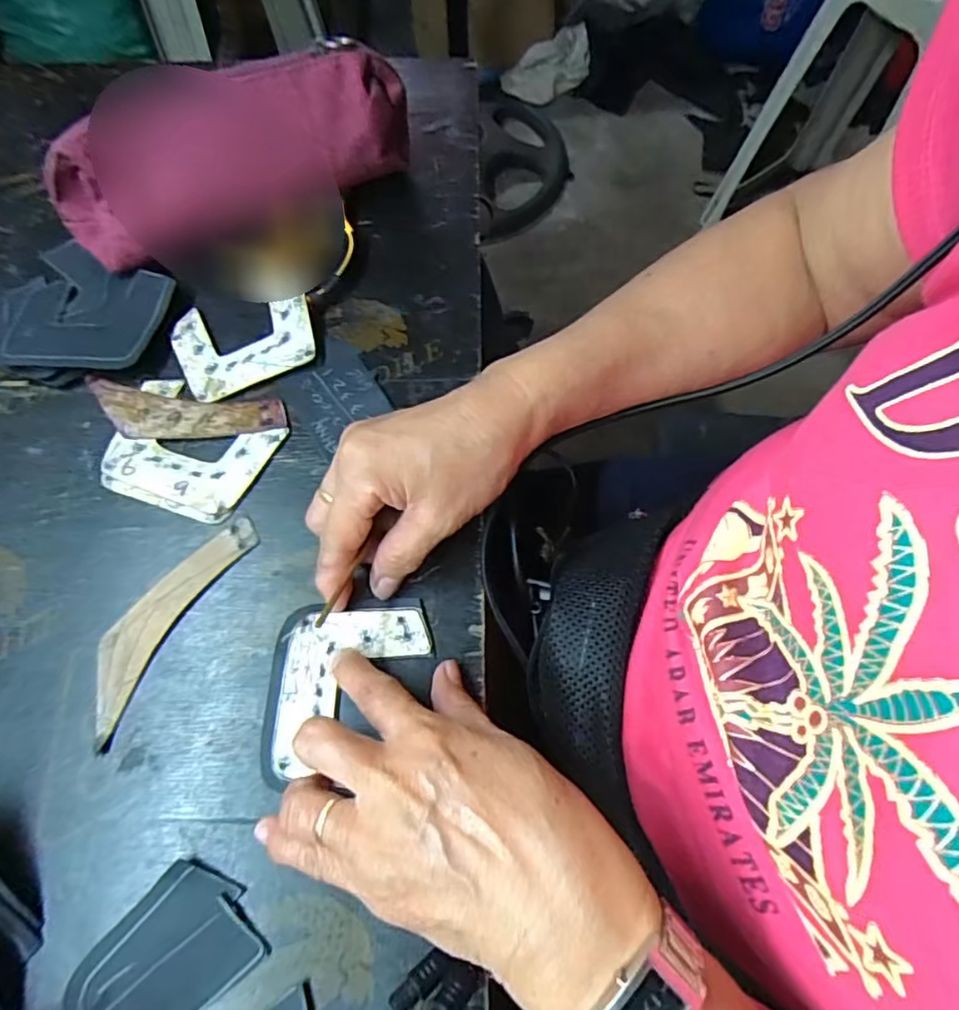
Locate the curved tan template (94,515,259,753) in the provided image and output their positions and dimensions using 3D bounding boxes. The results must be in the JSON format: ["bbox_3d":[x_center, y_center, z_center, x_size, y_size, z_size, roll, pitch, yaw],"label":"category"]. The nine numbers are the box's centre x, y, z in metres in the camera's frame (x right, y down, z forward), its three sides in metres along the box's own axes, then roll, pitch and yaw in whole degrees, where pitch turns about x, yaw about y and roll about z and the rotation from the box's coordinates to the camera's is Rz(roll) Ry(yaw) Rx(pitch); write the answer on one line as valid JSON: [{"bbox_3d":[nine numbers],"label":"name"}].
[{"bbox_3d":[-0.166,0.057,0.325,0.034,0.004,0.125,28,70,12],"label":"curved tan template"}]

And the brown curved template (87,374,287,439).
[{"bbox_3d":[-0.183,-0.055,0.376,0.127,0.004,0.036,8,67,4],"label":"brown curved template"}]

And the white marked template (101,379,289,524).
[{"bbox_3d":[-0.175,-0.032,0.367,0.096,0.004,0.075,24,69,11],"label":"white marked template"}]

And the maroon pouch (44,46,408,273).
[{"bbox_3d":[-0.158,-0.229,0.409,0.236,0.084,0.060,-27,69,-10],"label":"maroon pouch"}]

